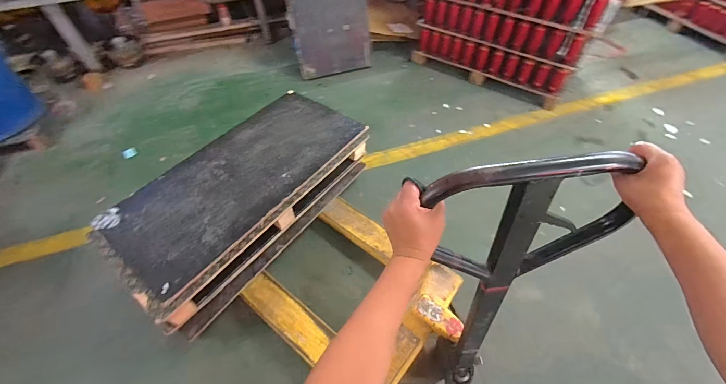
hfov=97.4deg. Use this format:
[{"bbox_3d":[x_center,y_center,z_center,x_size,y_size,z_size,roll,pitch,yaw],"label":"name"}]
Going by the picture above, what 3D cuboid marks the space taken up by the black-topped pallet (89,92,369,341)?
[{"bbox_3d":[-0.568,-0.006,1.555,0.603,0.268,1.145,32,61,23],"label":"black-topped pallet"}]

